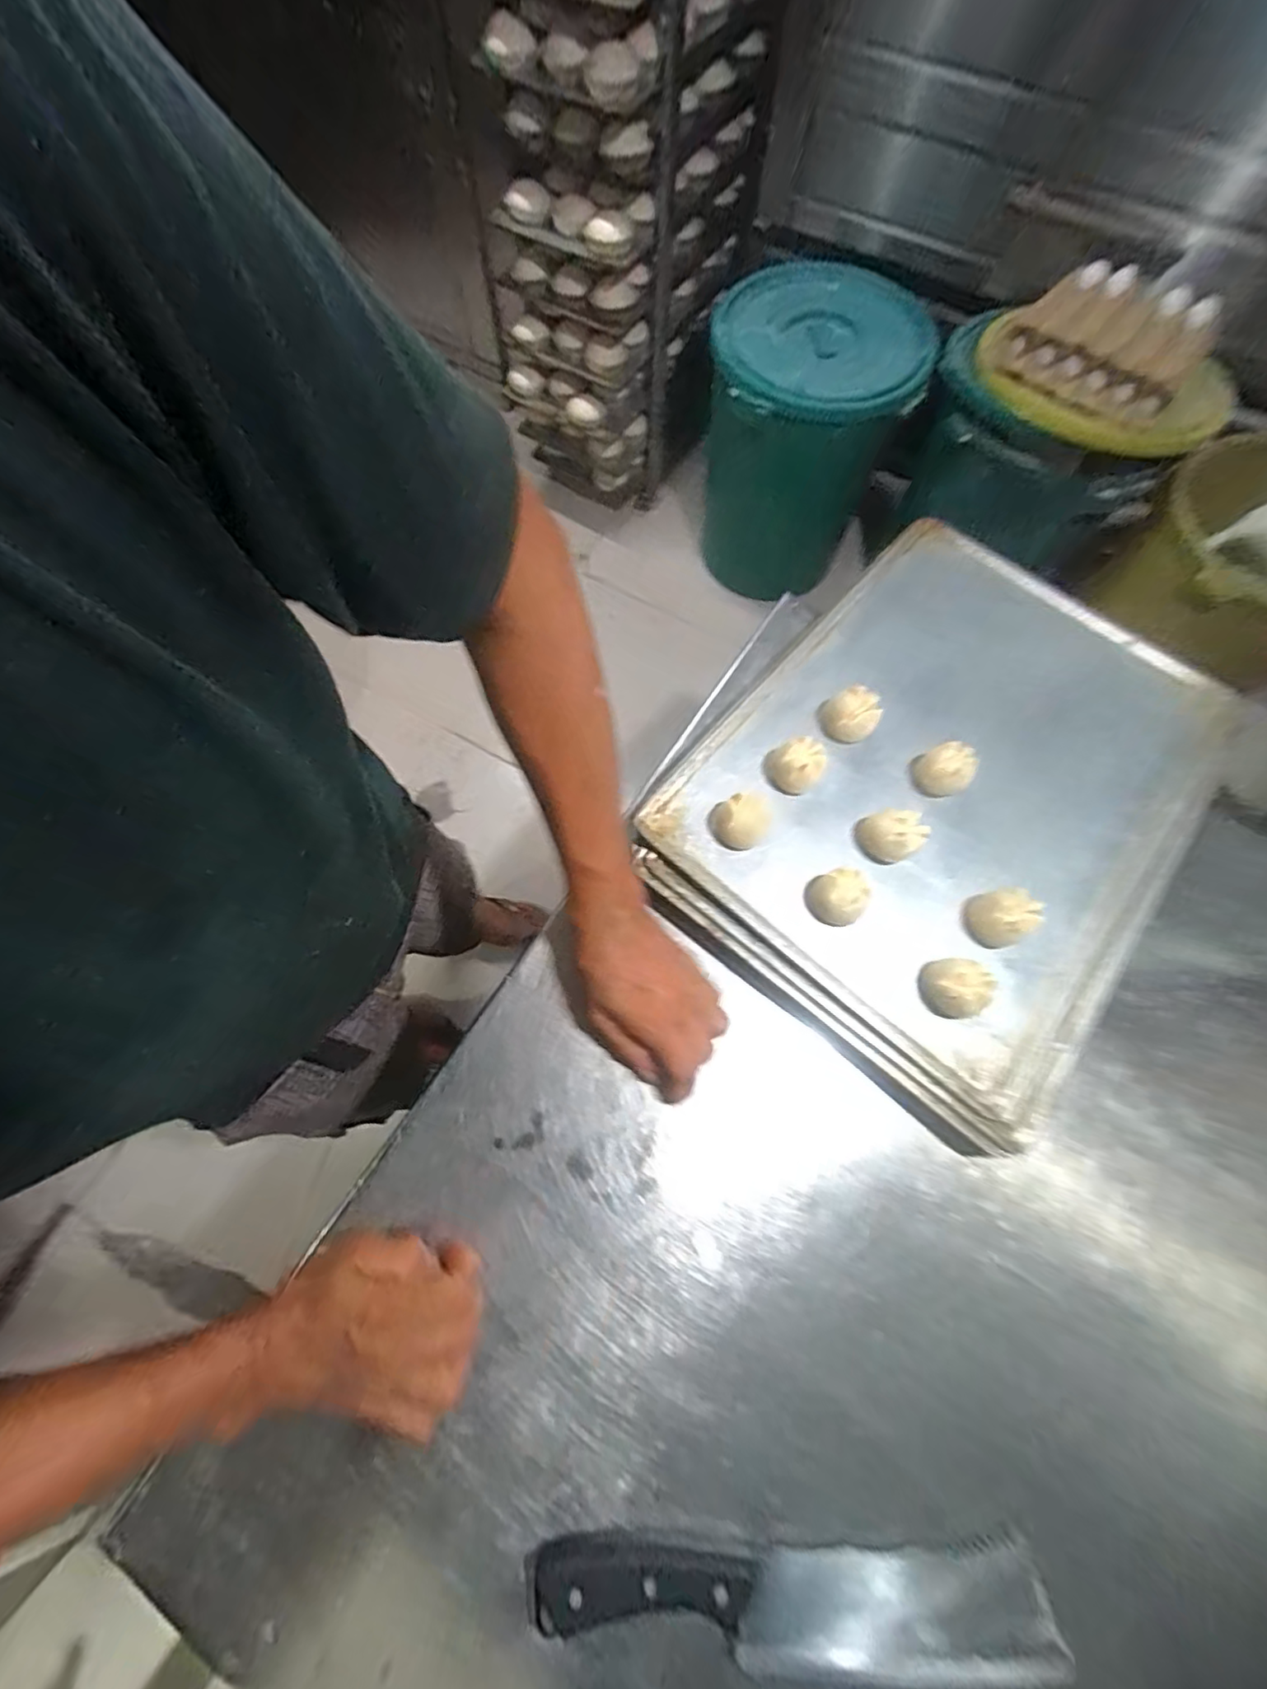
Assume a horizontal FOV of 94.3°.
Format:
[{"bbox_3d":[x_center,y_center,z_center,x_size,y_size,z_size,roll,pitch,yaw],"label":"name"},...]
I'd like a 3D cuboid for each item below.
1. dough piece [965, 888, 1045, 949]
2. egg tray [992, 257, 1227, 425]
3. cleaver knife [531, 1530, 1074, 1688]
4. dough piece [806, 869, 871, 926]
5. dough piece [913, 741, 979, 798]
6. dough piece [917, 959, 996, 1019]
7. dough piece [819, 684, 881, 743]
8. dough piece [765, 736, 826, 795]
[{"bbox_3d":[0.271,0.054,0.432,0.034,0.036,0.037,0,70,-1],"label":"dough piece"},{"bbox_3d":[0.835,-0.876,1.004,0.274,0.098,0.326,39,74,12],"label":"egg tray"},{"bbox_3d":[0.093,0.438,0.333,0.295,0.026,0.059,3,69,0],"label":"cleaver knife"},{"bbox_3d":[0.152,0.039,0.436,0.034,0.033,0.039,-32,74,-11],"label":"dough piece"},{"bbox_3d":[0.253,-0.060,0.479,0.032,0.037,0.039,-37,75,-13],"label":"dough piece"},{"bbox_3d":[0.229,0.102,0.415,0.038,0.030,0.039,0,70,-1],"label":"dough piece"},{"bbox_3d":[0.179,-0.106,0.486,0.046,0.030,0.036,-36,75,-13],"label":"dough piece"},{"bbox_3d":[0.130,-0.064,0.472,0.042,0.032,0.036,35,73,11],"label":"dough piece"}]

